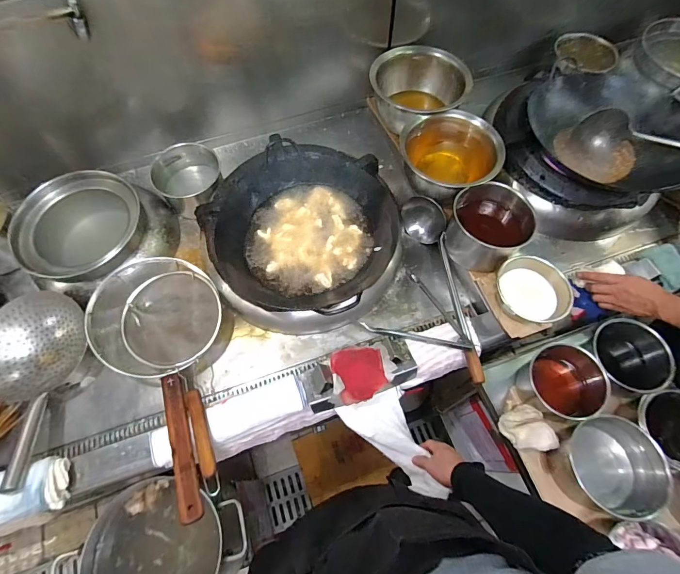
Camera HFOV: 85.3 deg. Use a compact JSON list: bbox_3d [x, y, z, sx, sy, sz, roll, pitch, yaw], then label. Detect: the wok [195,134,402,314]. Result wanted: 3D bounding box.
[{"bbox_3d":[-0.107,-0.163,0.967,0.511,0.110,0.467,10,65,6],"label":"wok"}]

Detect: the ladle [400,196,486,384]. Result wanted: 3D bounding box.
[{"bbox_3d":[0.269,-0.014,0.934,0.096,0.117,0.511,-14,65,-6],"label":"ladle"}]

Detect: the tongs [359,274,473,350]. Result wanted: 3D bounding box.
[{"bbox_3d":[0.205,0.080,0.882,0.240,0.071,0.208,39,71,18],"label":"tongs"}]

